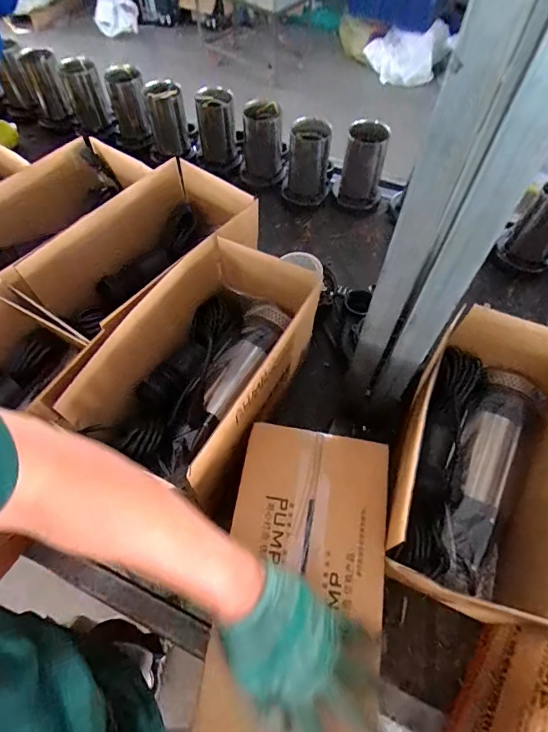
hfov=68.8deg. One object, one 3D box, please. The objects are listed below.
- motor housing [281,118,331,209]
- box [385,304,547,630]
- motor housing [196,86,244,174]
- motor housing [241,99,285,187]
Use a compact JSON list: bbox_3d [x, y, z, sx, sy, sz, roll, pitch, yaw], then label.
[{"bbox_3d":[0.080,-0.477,0.959,0.116,0.173,0.122,5,60,2],"label":"motor housing"},{"bbox_3d":[0.278,0.120,0.546,0.188,0.176,0.350,23,62,12],"label":"box"},{"bbox_3d":[-0.144,-0.614,1.050,0.104,0.177,0.105,-9,60,-6],"label":"motor housing"},{"bbox_3d":[-0.030,-0.564,1.025,0.111,0.174,0.100,0,60,-1],"label":"motor housing"}]

